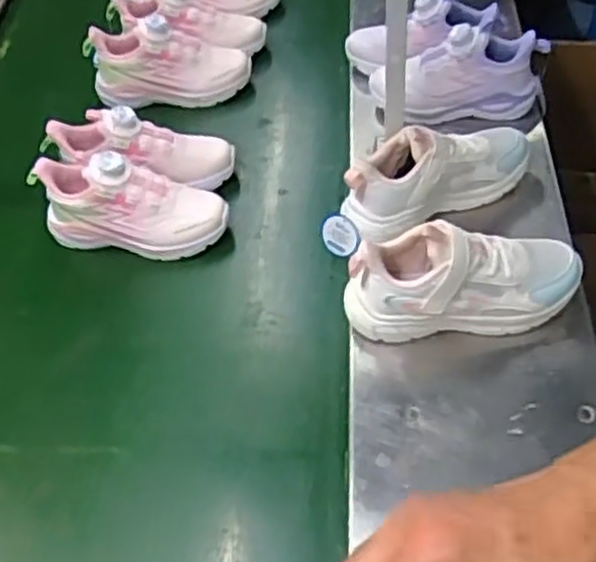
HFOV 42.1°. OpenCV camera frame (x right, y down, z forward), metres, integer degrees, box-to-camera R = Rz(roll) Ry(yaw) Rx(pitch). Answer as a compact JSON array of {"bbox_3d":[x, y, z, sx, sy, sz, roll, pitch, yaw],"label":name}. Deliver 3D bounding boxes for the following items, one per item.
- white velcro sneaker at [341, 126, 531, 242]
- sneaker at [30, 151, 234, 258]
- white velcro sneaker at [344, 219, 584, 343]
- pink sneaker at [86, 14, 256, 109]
[{"bbox_3d":[0.156,-0.125,0.846,0.227,0.095,0.082,-24,55,-13],"label":"white velcro sneaker"},{"bbox_3d":[-0.192,-0.085,0.879,0.225,0.100,0.090,11,51,-2],"label":"sneaker"},{"bbox_3d":[0.160,-0.008,0.749,0.230,0.095,0.081,-6,53,0],"label":"white velcro sneaker"},{"bbox_3d":[-0.178,-0.304,1.061,0.217,0.101,0.075,-8,50,-2],"label":"pink sneaker"}]

